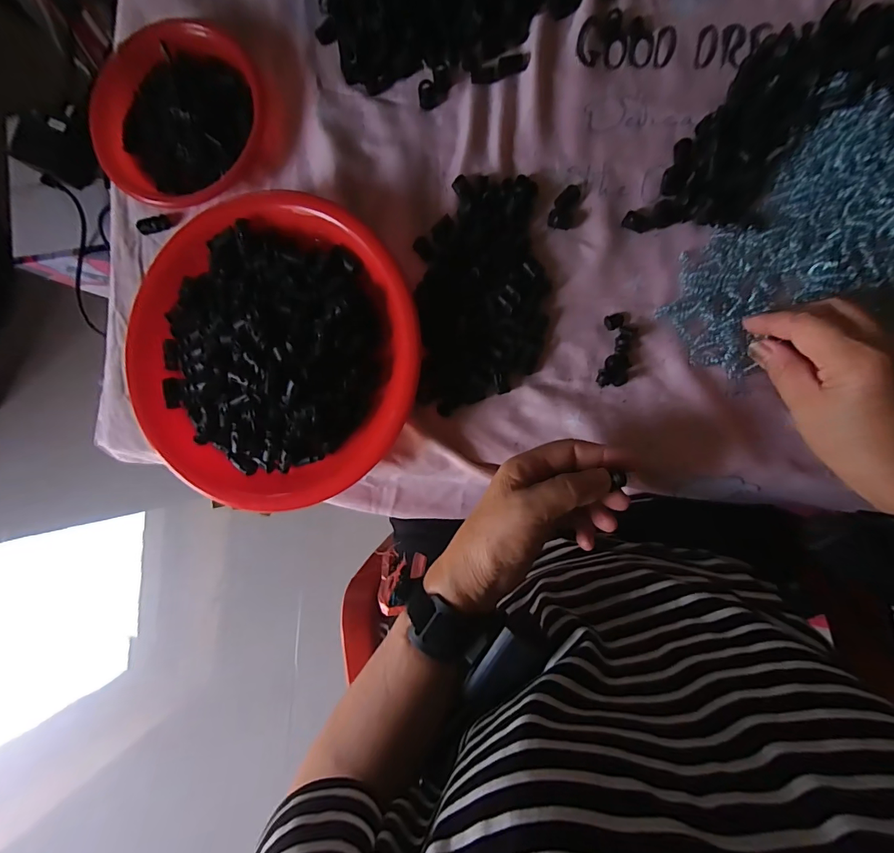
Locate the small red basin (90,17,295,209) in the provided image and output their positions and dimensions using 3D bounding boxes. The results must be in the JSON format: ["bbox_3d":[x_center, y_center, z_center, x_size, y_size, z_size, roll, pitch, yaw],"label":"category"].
[{"bbox_3d":[-0.236,-0.288,0.389,0.164,0.038,0.137,-16,87,7],"label":"small red basin"}]

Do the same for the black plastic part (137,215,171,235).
[{"bbox_3d":[-0.280,-0.193,0.409,0.029,0.007,0.015,-20,86,-10],"label":"black plastic part"}]

